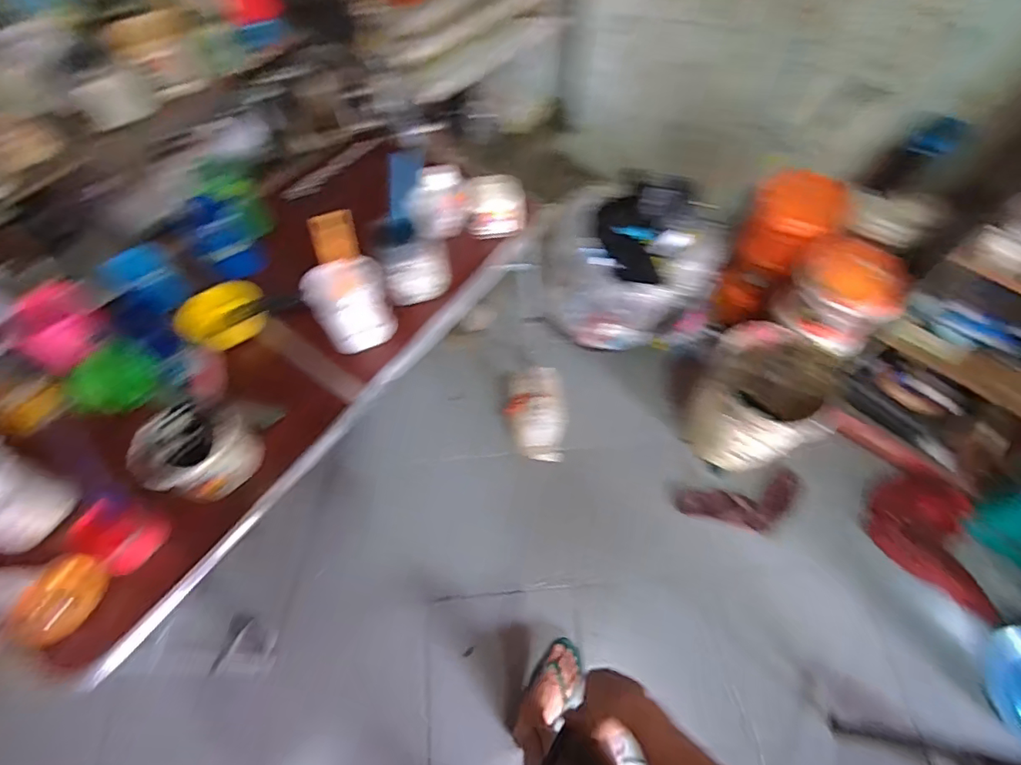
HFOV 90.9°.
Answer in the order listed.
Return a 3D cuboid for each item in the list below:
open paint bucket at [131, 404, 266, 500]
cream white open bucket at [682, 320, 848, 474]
[{"bbox_3d":[-0.502,0.120,0.821,0.132,0.140,0.134,-1,63,1],"label":"open paint bucket"},{"bbox_3d":[0.707,0.062,1.504,0.317,0.362,0.337,-1,63,1],"label":"cream white open bucket"}]

